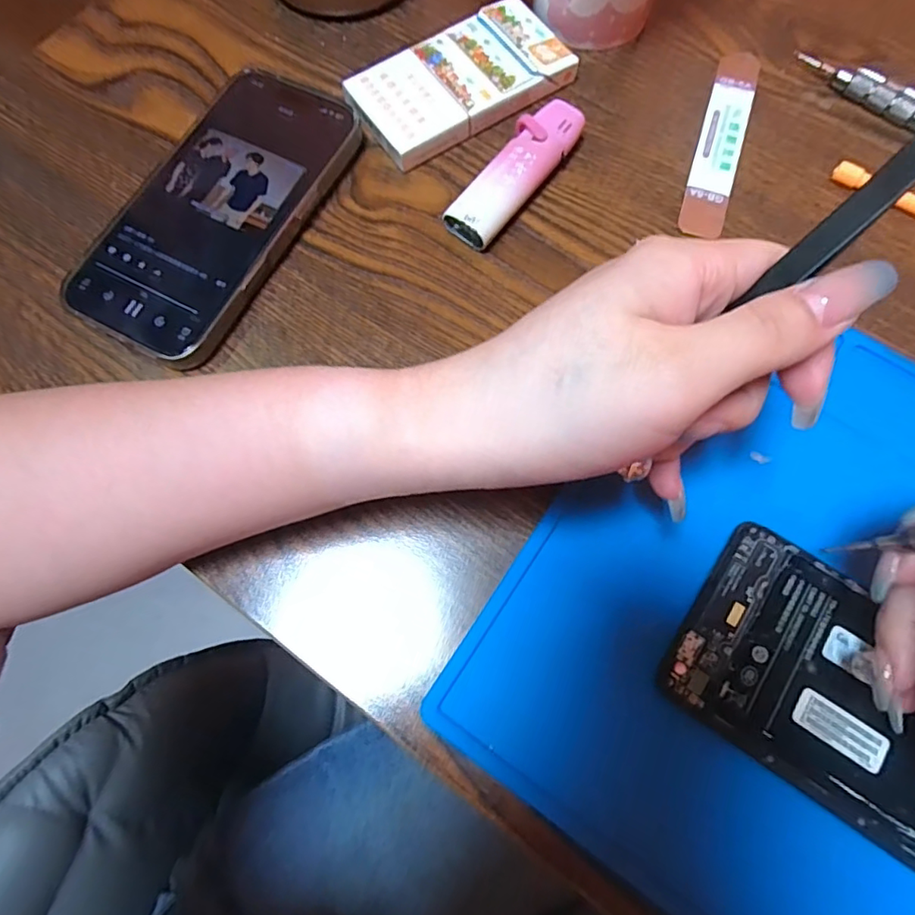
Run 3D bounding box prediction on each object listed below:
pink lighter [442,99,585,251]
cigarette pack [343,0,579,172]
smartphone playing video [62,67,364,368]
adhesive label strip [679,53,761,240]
[{"bbox_3d":[0.028,-0.133,0.253,0.025,0.015,0.084,34,76,10],"label":"pink lighter"},{"bbox_3d":[0.001,-0.188,0.270,0.106,0.015,0.058,-32,75,-9],"label":"cigarette pack"},{"bbox_3d":[-0.111,-0.115,0.249,0.076,0.015,0.147,27,75,8],"label":"smartphone playing video"},{"bbox_3d":[0.130,-0.157,0.265,0.021,0.004,0.116,18,74,5],"label":"adhesive label strip"}]

